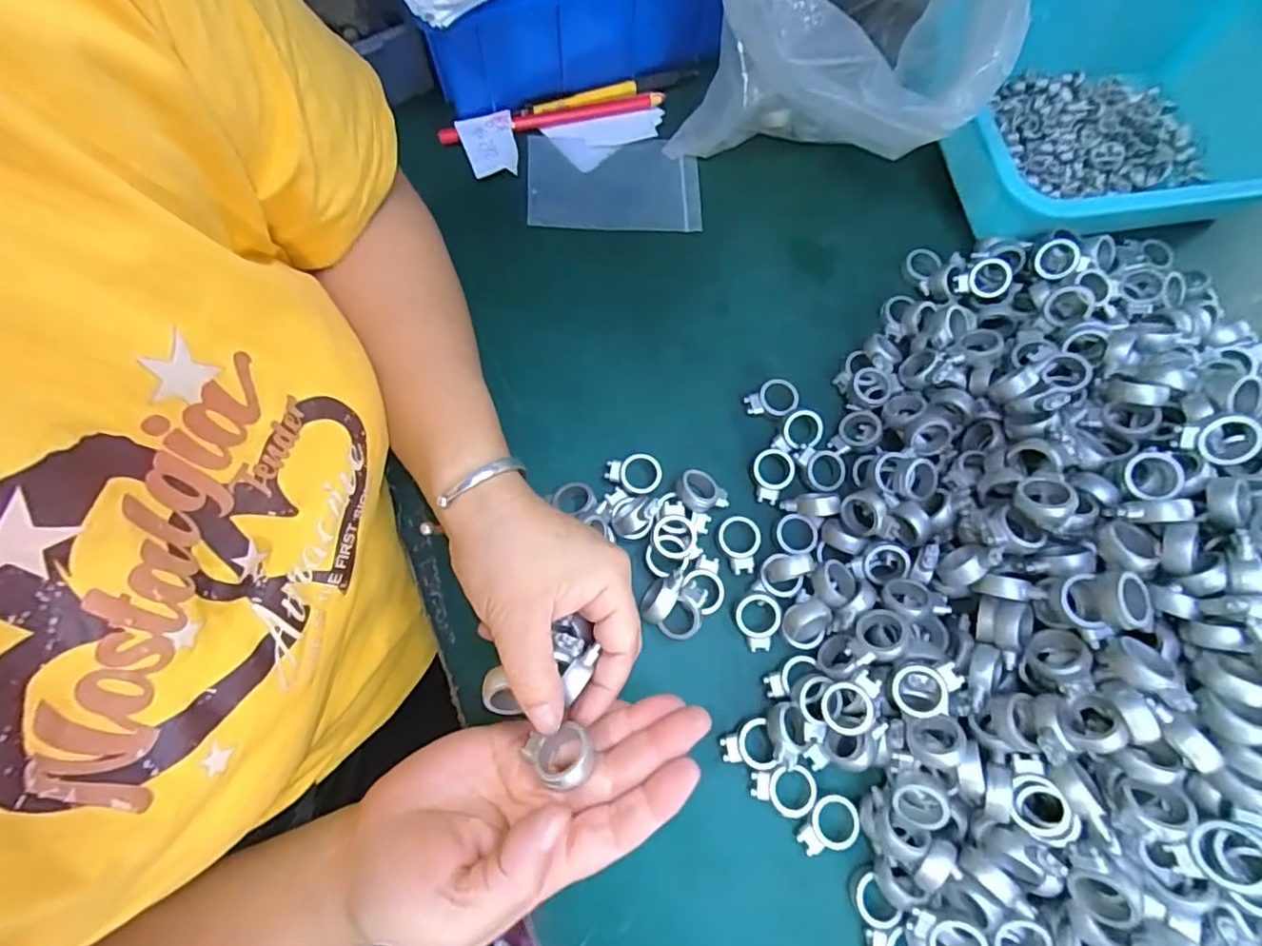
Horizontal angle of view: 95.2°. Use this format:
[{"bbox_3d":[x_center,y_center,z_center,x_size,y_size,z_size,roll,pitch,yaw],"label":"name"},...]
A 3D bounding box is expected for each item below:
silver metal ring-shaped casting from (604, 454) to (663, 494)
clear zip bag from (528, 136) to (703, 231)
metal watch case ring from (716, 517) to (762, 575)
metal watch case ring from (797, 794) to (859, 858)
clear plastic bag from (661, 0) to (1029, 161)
[{"bbox_3d":[0.001,0.001,0.361,0.035,0.013,0.025,5,74,4],"label":"silver metal ring-shaped casting"},{"bbox_3d":[-0.013,-0.217,0.434,0.127,0.006,0.083,0,72,-1],"label":"clear zip bag"},{"bbox_3d":[0.065,0.043,0.350,0.026,0.005,0.034,10,74,5],"label":"metal watch case ring"},{"bbox_3d":[0.105,0.189,0.309,0.035,0.006,0.025,-36,76,-8],"label":"metal watch case ring"},{"bbox_3d":[0.130,-0.283,0.367,0.170,0.174,0.167,17,73,2],"label":"clear plastic bag"}]

